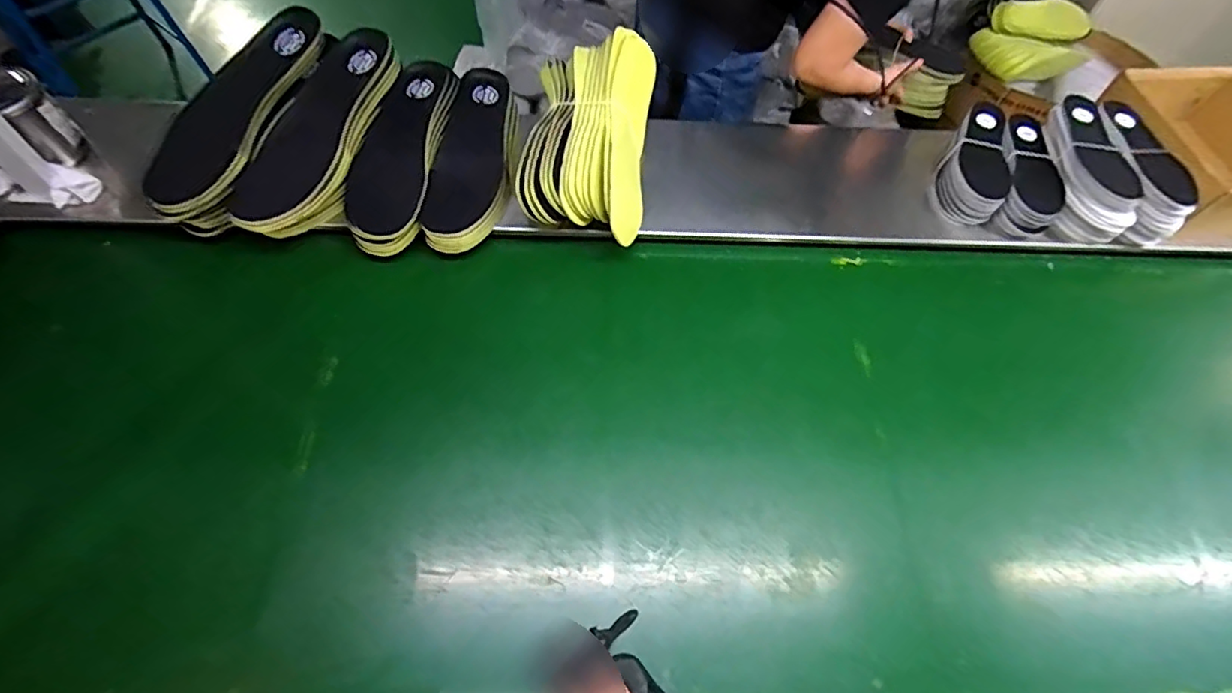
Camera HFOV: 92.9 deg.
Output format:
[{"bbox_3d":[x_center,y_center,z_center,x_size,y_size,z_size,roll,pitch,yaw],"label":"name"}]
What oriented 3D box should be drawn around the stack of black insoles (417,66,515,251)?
[{"bbox_3d":[-0.193,-0.266,0.816,0.101,0.044,0.289,7,72,1],"label":"stack of black insoles"}]

